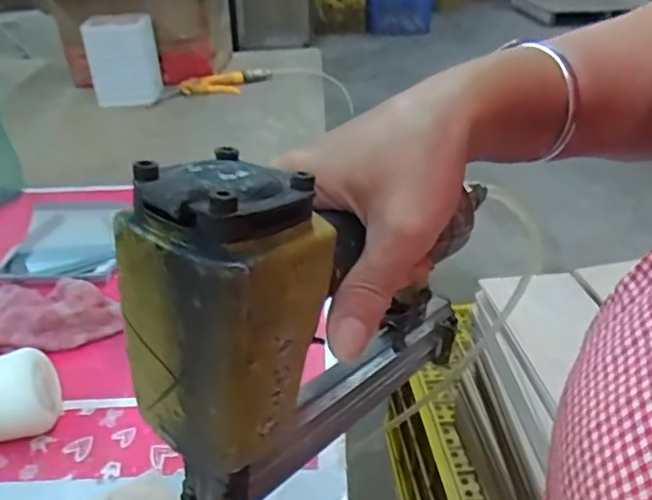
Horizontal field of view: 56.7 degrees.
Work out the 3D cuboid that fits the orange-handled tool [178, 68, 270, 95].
[{"bbox_3d":[-0.200,-0.341,1.228,0.183,0.028,0.086,-14,34,-19],"label":"orange-handled tool"}]

